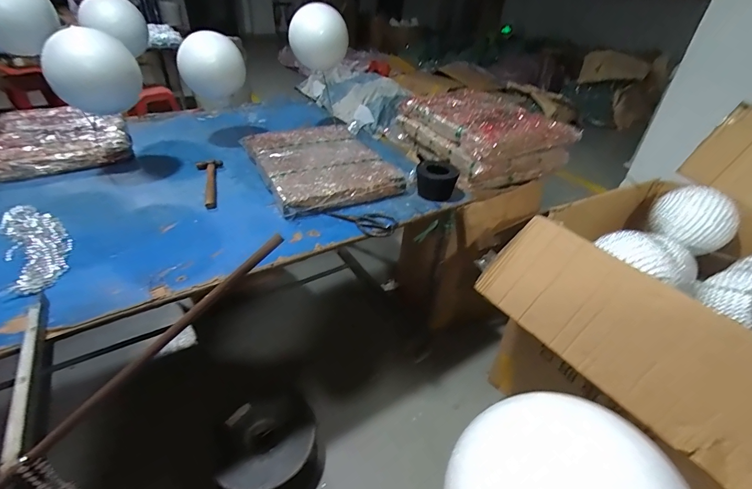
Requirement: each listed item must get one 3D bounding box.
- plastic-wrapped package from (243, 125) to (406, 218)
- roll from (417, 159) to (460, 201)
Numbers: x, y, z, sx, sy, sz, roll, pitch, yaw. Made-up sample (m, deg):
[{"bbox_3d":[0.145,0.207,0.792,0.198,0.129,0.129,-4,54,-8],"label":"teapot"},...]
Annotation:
[{"bbox_3d":[-0.177,-0.262,1.124,0.358,0.045,0.530,-15,39,-23],"label":"plastic-wrapped package"},{"bbox_3d":[0.173,-0.183,1.045,0.108,0.094,0.108,2,35,-1],"label":"roll"}]

